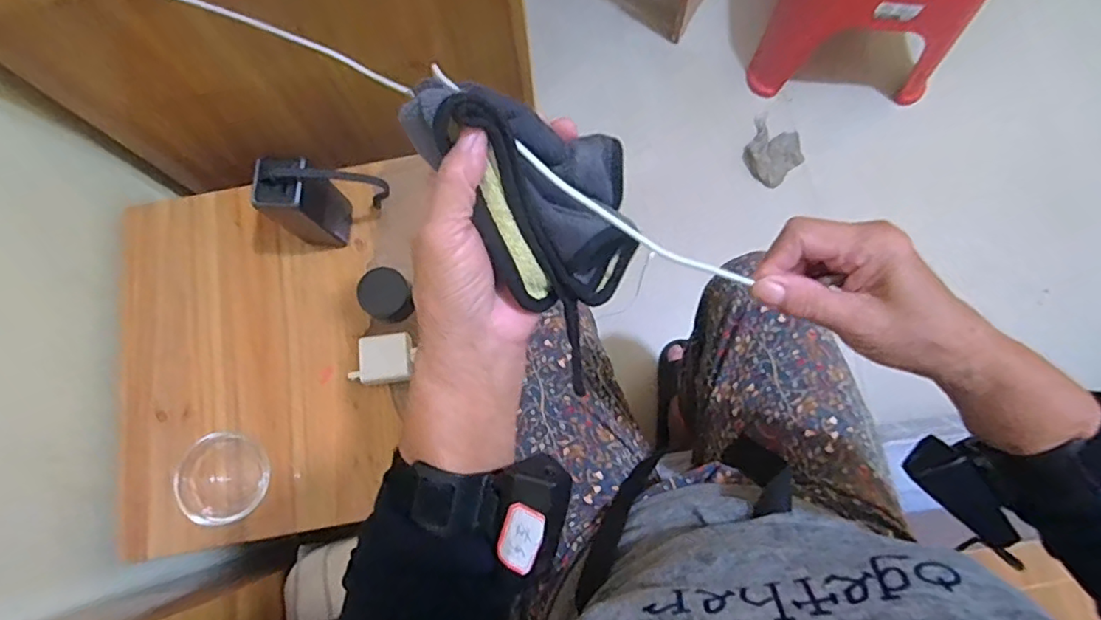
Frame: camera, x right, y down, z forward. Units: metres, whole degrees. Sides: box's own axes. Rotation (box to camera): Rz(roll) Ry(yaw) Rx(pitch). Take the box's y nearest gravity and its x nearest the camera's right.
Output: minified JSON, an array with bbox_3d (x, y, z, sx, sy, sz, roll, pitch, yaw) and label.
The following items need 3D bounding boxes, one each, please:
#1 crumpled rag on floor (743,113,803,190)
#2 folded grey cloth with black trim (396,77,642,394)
[{"bbox_3d":[0.478,-0.340,1.228,0.129,0.032,0.146,29,80,8],"label":"crumpled rag on floor"},{"bbox_3d":[-0.006,-0.063,0.316,0.086,0.055,0.154,-38,113,-14],"label":"folded grey cloth with black trim"}]

